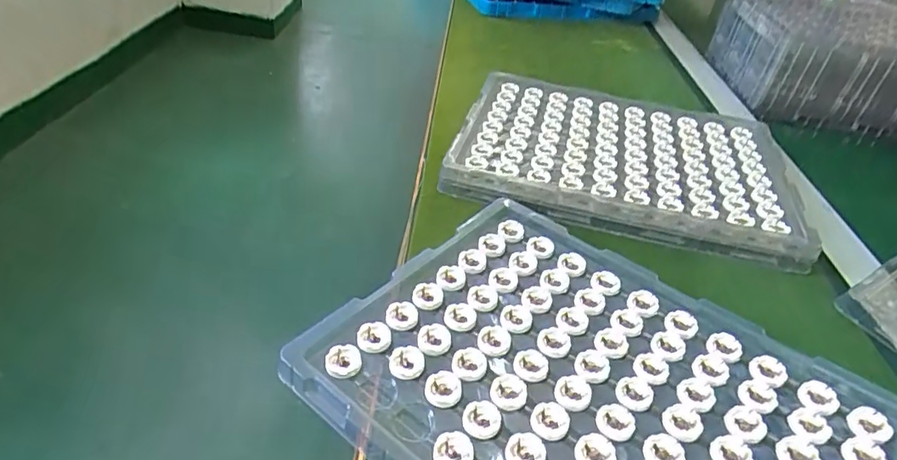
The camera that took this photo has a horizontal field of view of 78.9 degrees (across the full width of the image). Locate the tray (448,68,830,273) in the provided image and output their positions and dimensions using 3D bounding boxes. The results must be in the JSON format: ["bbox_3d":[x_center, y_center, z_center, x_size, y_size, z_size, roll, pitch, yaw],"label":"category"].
[{"bbox_3d":[0.185,-0.085,0.592,0.338,0.027,0.258,13,38,5],"label":"tray"}]

